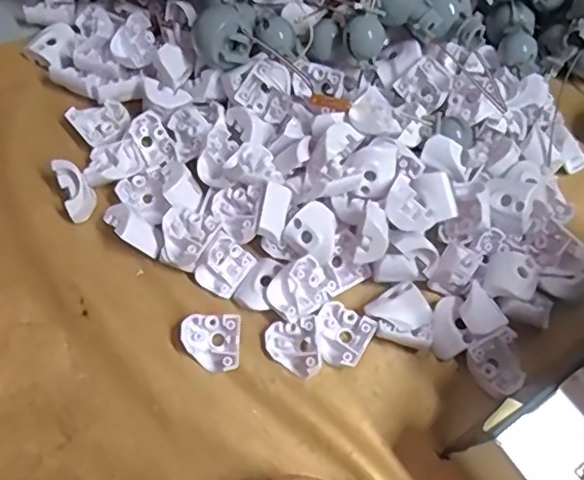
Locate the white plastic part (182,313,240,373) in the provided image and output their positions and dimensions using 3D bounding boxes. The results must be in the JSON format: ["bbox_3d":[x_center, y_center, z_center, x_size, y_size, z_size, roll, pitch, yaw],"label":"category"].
[{"bbox_3d":[-0.045,0.058,0.349,0.032,0.014,0.029,1,66,-3],"label":"white plastic part"}]

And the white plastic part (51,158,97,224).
[{"bbox_3d":[-0.127,-0.030,0.368,0.017,0.014,0.038,-24,101,-13],"label":"white plastic part"}]

